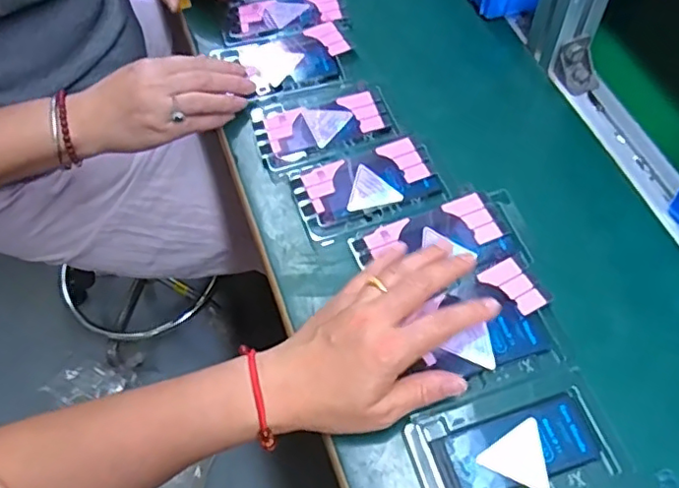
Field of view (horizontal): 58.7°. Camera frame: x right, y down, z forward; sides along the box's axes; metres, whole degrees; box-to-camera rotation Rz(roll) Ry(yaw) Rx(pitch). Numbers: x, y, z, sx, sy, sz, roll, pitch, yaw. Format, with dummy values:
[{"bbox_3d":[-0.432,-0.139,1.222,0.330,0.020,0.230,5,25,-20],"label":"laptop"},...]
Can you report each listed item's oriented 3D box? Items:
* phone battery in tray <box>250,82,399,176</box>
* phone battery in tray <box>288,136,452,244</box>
[{"bbox_3d":[-0.014,-0.104,0.526,0.116,0.009,0.076,-18,61,-6],"label":"phone battery in tray"},{"bbox_3d":[0.023,-0.047,0.494,0.116,0.007,0.071,-20,61,-7],"label":"phone battery in tray"}]

